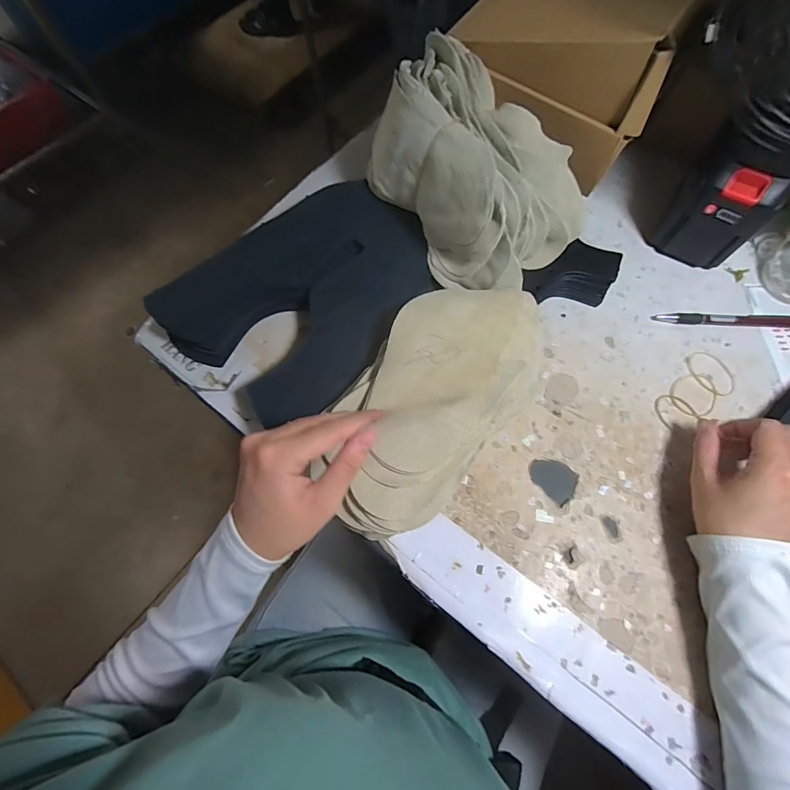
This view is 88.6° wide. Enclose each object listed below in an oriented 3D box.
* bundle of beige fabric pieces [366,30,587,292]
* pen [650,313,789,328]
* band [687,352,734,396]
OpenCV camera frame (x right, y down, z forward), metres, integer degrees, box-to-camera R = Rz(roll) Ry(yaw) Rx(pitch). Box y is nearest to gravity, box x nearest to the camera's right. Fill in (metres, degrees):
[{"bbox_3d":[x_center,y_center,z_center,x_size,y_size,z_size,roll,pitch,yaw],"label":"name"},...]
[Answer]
[{"bbox_3d":[0.080,-0.205,0.378,0.140,0.110,0.203,-28,71,-9],"label":"bundle of beige fabric pieces"},{"bbox_3d":[0.342,-0.077,0.411,0.149,0.008,0.013,2,69,3],"label":"pen"},{"bbox_3d":[0.310,-0.022,0.394,0.035,0.004,0.050,-30,71,-9],"label":"band"}]

